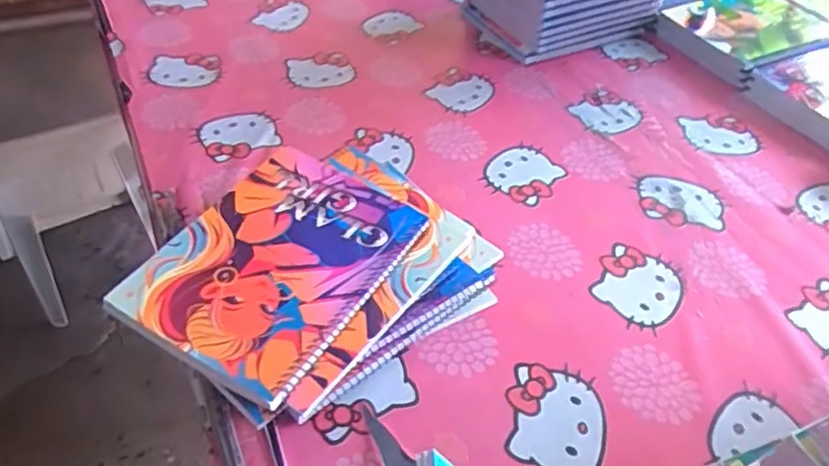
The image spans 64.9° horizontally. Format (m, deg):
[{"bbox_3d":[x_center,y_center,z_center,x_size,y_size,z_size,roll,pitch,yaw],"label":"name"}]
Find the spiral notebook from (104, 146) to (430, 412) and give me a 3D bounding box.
[{"bbox_3d":[-0.098,0.017,0.480,0.147,0.015,0.197,25,48,20],"label":"spiral notebook"}]

